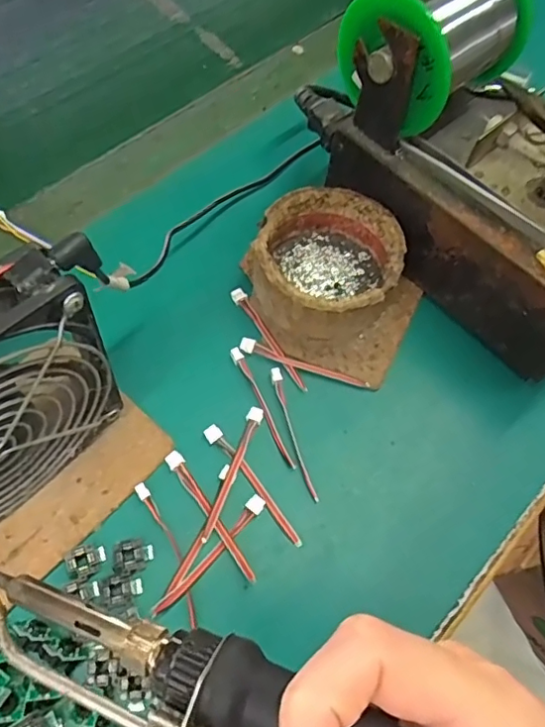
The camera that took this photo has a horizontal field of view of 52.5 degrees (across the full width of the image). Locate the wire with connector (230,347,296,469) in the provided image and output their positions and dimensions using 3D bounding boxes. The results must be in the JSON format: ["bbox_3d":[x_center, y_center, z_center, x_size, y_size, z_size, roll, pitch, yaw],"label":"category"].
[{"bbox_3d":[-0.005,0.023,0.304,0.005,0.005,0.075,-22,69,-16],"label":"wire with connector"}]

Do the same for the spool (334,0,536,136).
[{"bbox_3d":[0.085,-0.171,0.287,0.088,0.055,0.069,-37,73,-20],"label":"spool"}]

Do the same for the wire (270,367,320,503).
[{"bbox_3d":[0.012,0.037,0.299,0.006,0.005,0.076,-13,67,-12],"label":"wire"}]

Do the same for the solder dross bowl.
[{"bbox_3d":[0.033,-0.060,0.327,0.081,0.039,0.080,2,64,-5],"label":"solder dross bowl"}]

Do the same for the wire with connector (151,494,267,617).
[{"bbox_3d":[-0.030,0.093,0.267,0.007,0.005,0.071,40,67,13],"label":"wire with connector"}]

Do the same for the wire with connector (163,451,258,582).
[{"bbox_3d":[-0.031,0.075,0.276,0.008,0.004,0.076,-32,72,-19],"label":"wire with connector"}]

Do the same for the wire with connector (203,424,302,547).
[{"bbox_3d":[-0.010,0.062,0.286,0.009,0.007,0.075,-34,72,-20],"label":"wire with connector"}]

